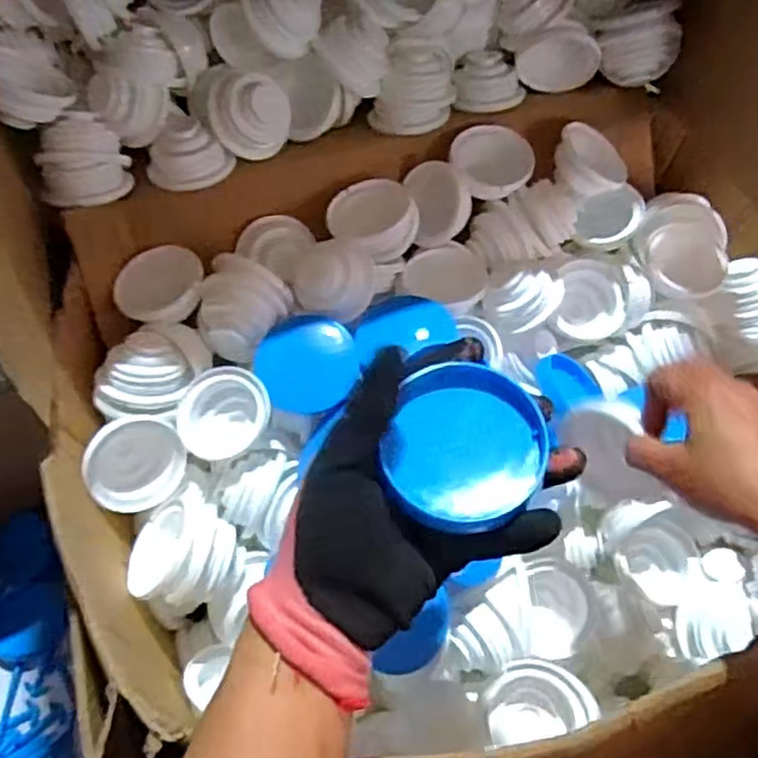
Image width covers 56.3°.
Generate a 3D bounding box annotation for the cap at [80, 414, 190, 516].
[{"bbox_3d":[-0.183,0.065,0.532,0.074,0.072,0.017,-12,14,-33],"label":"cap"}]

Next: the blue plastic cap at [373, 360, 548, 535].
[{"bbox_3d":[0.042,0.032,0.336,0.070,0.015,0.077,0,57,-1],"label":"blue plastic cap"}]

